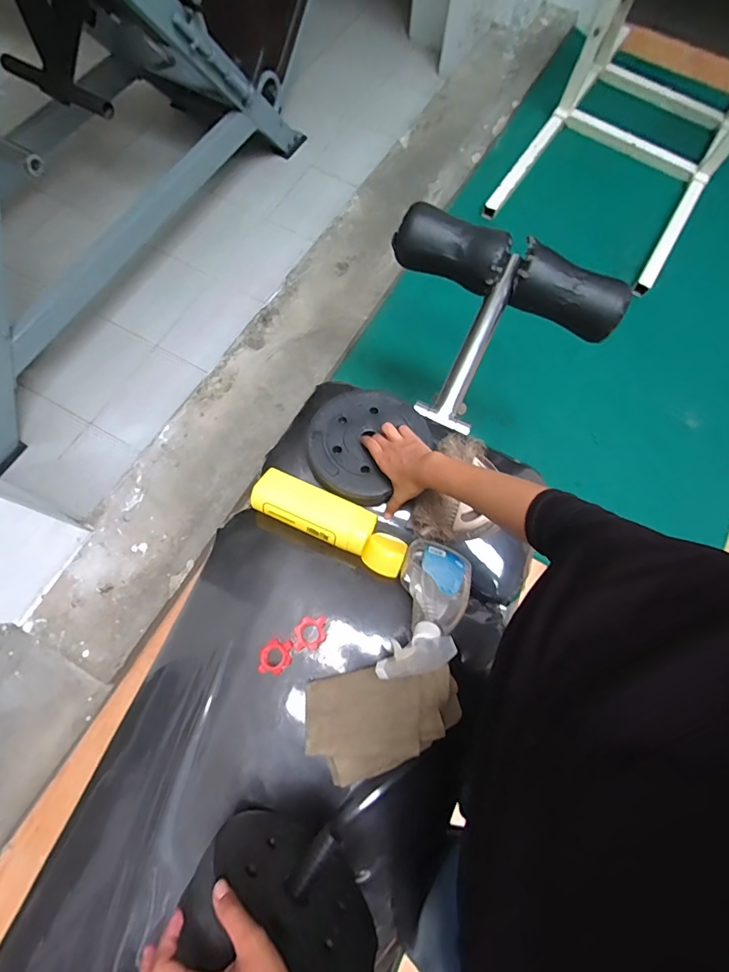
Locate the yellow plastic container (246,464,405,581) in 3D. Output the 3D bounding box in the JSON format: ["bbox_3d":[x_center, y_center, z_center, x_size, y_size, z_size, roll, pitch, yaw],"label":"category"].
[{"bbox_3d":[-0.050,0.052,0.660,0.243,0.060,0.072,27,71,6],"label":"yellow plastic container"}]

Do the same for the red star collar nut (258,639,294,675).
[{"bbox_3d":[-0.114,0.221,0.570,0.041,0.016,0.041,7,70,-1],"label":"red star collar nut"}]

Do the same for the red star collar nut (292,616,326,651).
[{"bbox_3d":[-0.072,0.192,0.575,0.042,0.011,0.042,-5,90,-17],"label":"red star collar nut"}]

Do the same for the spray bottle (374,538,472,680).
[{"bbox_3d":[0.083,0.154,0.571,0.093,0.059,0.233,20,34,7],"label":"spray bottle"}]

